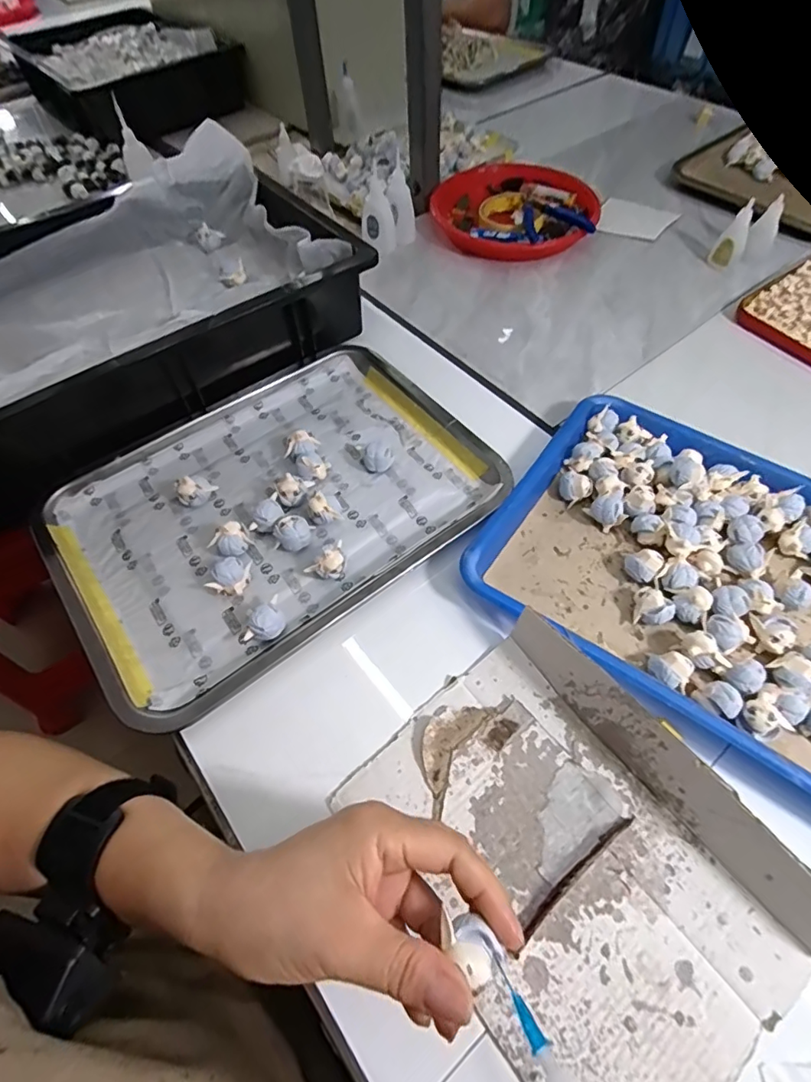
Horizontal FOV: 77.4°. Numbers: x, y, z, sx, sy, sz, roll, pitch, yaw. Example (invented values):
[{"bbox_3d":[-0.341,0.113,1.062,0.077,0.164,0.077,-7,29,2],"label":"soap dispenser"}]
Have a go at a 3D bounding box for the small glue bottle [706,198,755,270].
[{"bbox_3d":[0.386,-0.359,0.595,0.031,0.073,0.023,27,63,18],"label":"small glue bottle"}]

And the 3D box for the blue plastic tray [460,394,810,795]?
[{"bbox_3d":[0.236,0.026,0.377,0.325,0.031,0.237,30,63,20],"label":"blue plastic tray"}]

